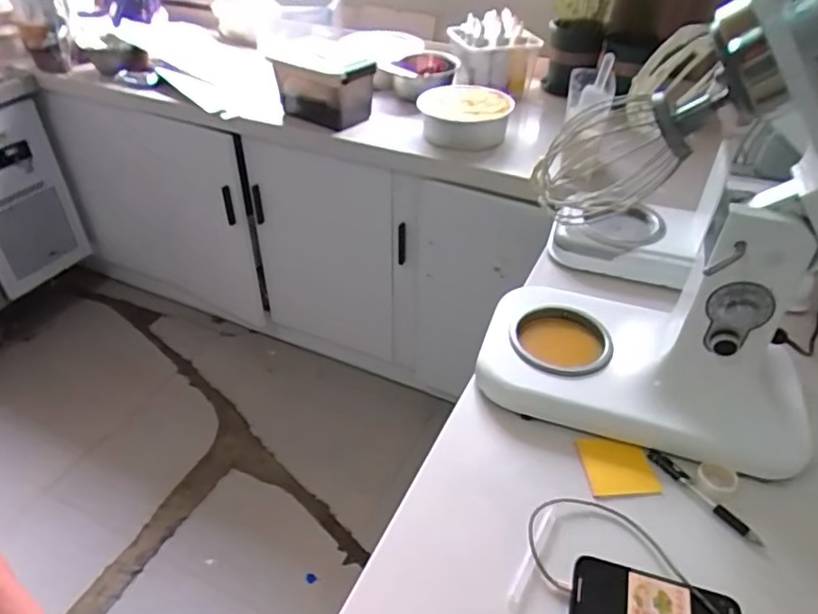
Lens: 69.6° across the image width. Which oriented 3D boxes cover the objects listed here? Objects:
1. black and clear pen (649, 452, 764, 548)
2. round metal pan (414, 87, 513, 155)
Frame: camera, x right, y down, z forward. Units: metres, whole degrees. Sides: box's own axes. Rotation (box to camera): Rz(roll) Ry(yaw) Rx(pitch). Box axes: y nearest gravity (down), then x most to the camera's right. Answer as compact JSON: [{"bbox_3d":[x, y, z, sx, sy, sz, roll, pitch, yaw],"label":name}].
[{"bbox_3d":[0.318,0.205,0.638,0.015,0.010,0.134,-24,45,-27],"label":"black and clear pen"},{"bbox_3d":[0.127,-0.440,1.362,0.208,0.094,0.180,3,39,3],"label":"round metal pan"}]

